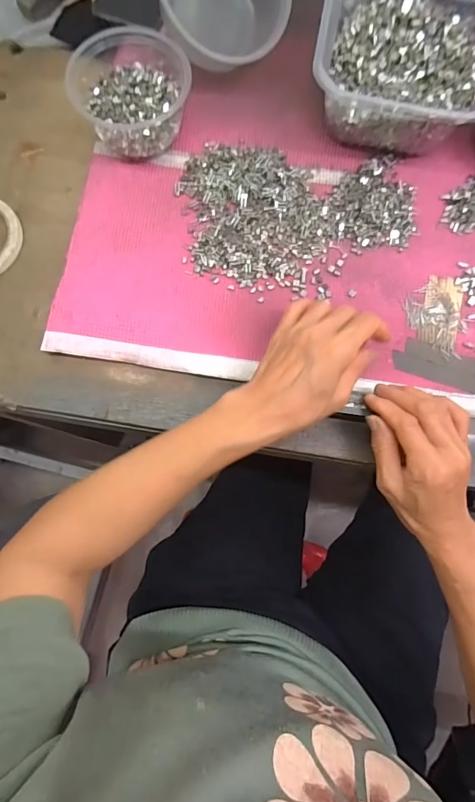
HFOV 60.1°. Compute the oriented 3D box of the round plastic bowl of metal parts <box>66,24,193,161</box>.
[{"bbox_3d":[-0.110,-0.313,0.417,0.112,0.061,0.104,0,81,0],"label":"round plastic bowl of metal parts"}]

